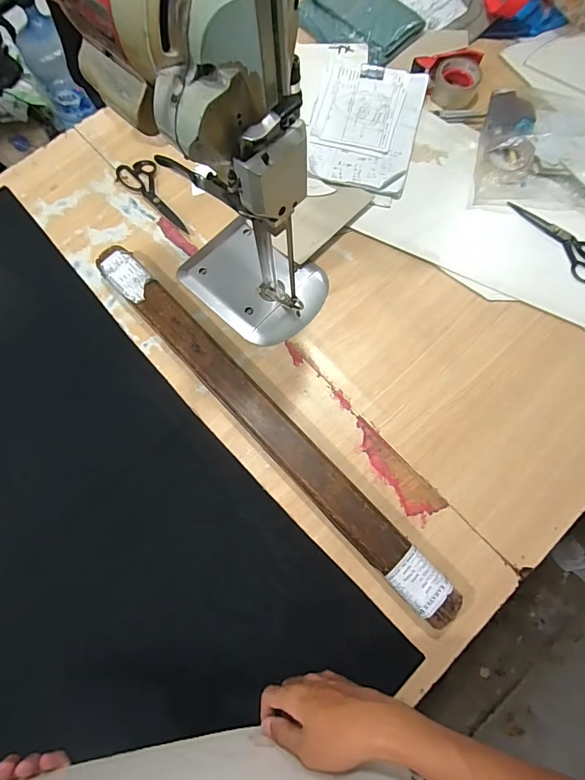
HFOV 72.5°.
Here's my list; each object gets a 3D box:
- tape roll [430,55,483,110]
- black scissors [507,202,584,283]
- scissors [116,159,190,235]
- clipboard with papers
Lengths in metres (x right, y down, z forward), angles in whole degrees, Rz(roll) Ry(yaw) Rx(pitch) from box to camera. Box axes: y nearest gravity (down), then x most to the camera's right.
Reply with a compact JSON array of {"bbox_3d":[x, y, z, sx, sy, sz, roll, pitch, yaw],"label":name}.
[{"bbox_3d":[0.347,-0.651,0.846,0.091,0.045,0.101,22,76,8],"label":"tape roll"},{"bbox_3d":[0.512,-0.291,0.750,0.081,0.014,0.216,-36,76,-8],"label":"black scissors"},{"bbox_3d":[-0.269,-0.402,0.803,0.214,0.009,0.071,40,79,12],"label":"scissors"},{"bbox_3d":[0.150,-0.546,0.824,0.211,0.028,0.312,12,75,5],"label":"clipboard with papers"}]

